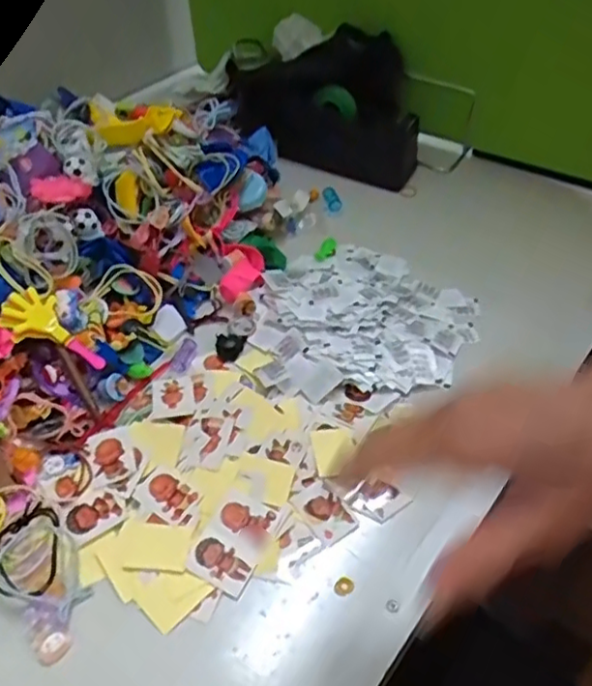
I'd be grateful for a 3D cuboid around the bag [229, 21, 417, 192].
[{"bbox_3d":[0.034,-0.282,0.730,0.238,0.118,0.089,27,51,21],"label":"bag"}]

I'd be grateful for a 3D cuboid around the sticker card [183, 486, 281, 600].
[{"bbox_3d":[-0.040,0.126,0.421,0.041,0.006,0.060,22,50,17],"label":"sticker card"}]

